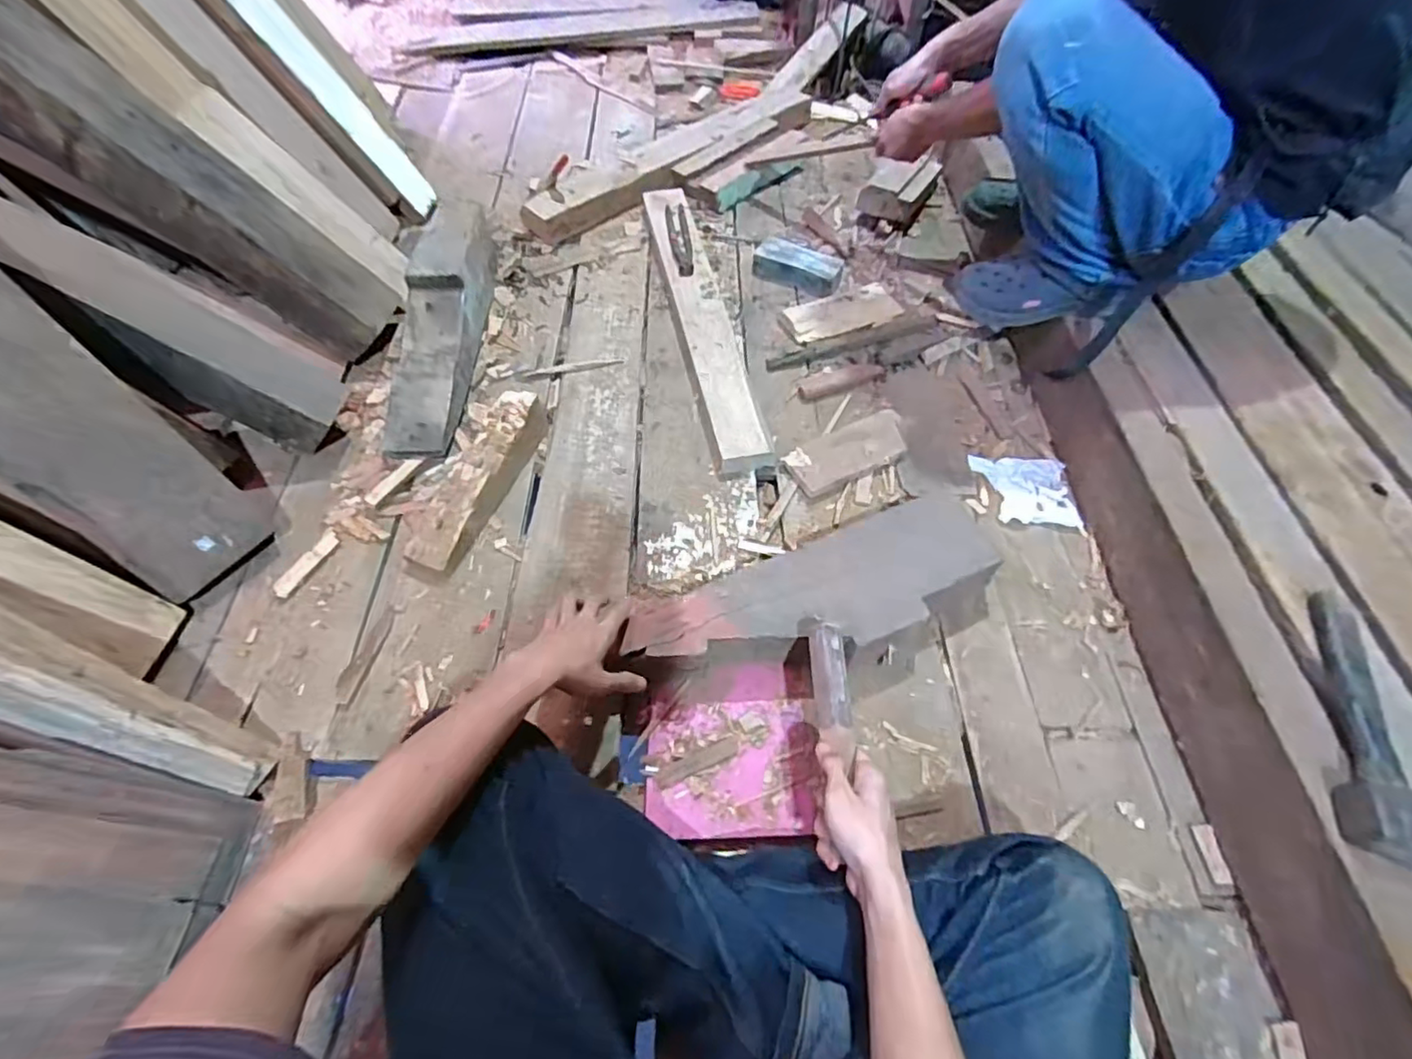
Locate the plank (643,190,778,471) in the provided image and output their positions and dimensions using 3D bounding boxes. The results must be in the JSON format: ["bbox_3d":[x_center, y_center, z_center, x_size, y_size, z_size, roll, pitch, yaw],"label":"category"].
[{"bbox_3d":[-0.014,-0.422,1.125,0.106,0.047,0.789,-11,58,-6],"label":"plank"}]

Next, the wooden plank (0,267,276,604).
[{"bbox_3d":[-0.741,-0.167,0.632,0.063,0.618,0.153,20,57,41],"label":"wooden plank"}]

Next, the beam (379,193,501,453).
[{"bbox_3d":[-0.458,-0.375,1.058,0.115,0.130,0.574,-2,57,0],"label":"beam"}]

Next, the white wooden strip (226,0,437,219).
[{"bbox_3d":[-0.715,-0.834,1.142,0.031,0.505,0.114,-9,53,29],"label":"white wooden strip"}]

